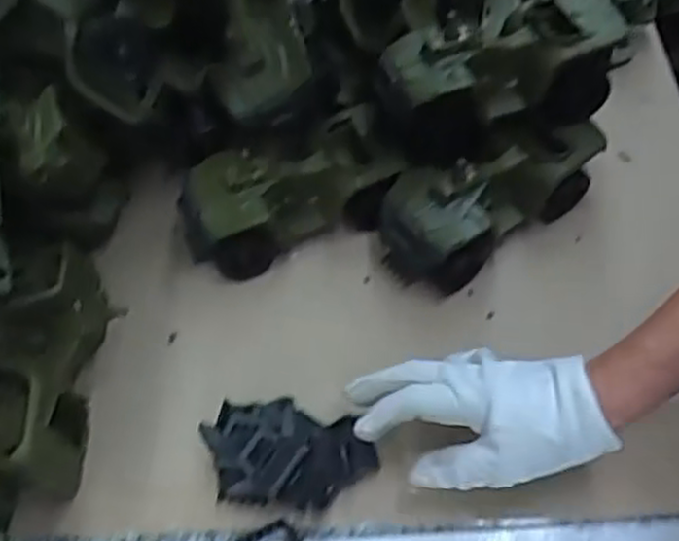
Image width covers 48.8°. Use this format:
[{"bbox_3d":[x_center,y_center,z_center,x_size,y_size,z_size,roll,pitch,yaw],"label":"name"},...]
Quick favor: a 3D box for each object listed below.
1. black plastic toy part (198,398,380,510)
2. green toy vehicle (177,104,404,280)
[{"bbox_3d":[-0.033,0.119,0.500,0.115,0.043,0.075,0,57,4],"label":"black plastic toy part"},{"bbox_3d":[-0.044,-0.060,0.595,0.162,0.076,0.079,-21,58,-9],"label":"green toy vehicle"}]

